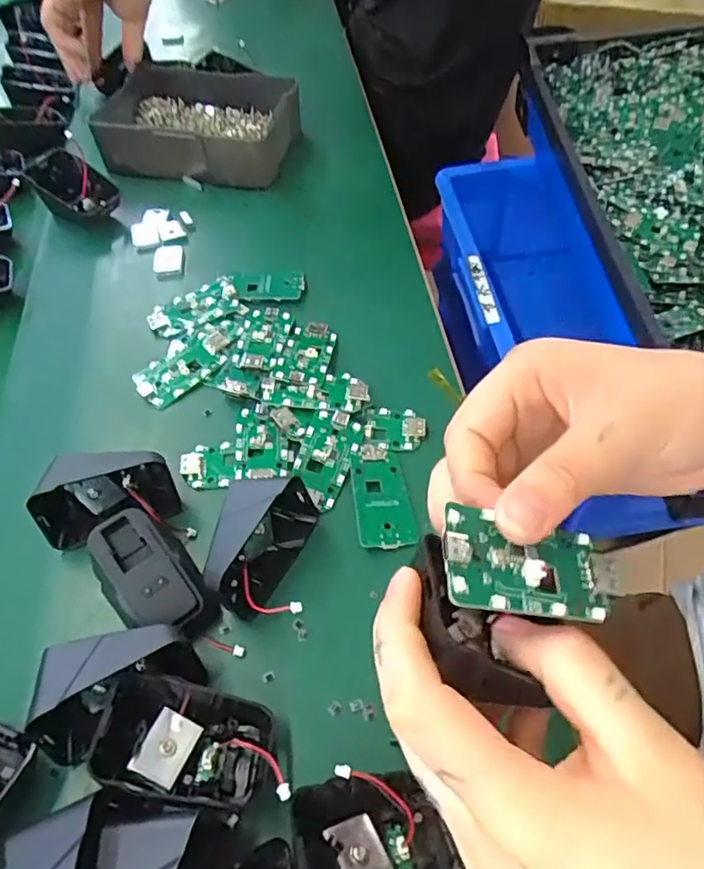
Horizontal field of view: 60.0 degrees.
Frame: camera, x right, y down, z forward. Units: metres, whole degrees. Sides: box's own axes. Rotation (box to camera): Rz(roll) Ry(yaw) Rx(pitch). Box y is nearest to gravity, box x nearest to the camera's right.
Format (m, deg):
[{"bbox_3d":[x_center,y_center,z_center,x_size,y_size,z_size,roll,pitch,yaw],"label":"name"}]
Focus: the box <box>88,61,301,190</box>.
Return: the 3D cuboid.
[{"bbox_3d":[-0.142,-0.283,0.555,0.180,0.041,0.125,7,56,9],"label":"box"}]

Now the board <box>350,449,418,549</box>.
[{"bbox_3d":[0.016,0.034,0.339,0.031,0.006,0.060,-9,55,-2],"label":"board"}]

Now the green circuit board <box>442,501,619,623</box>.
[{"bbox_3d":[0.056,0.040,0.190,0.060,0.007,0.030,11,52,-20],"label":"green circuit board"}]

